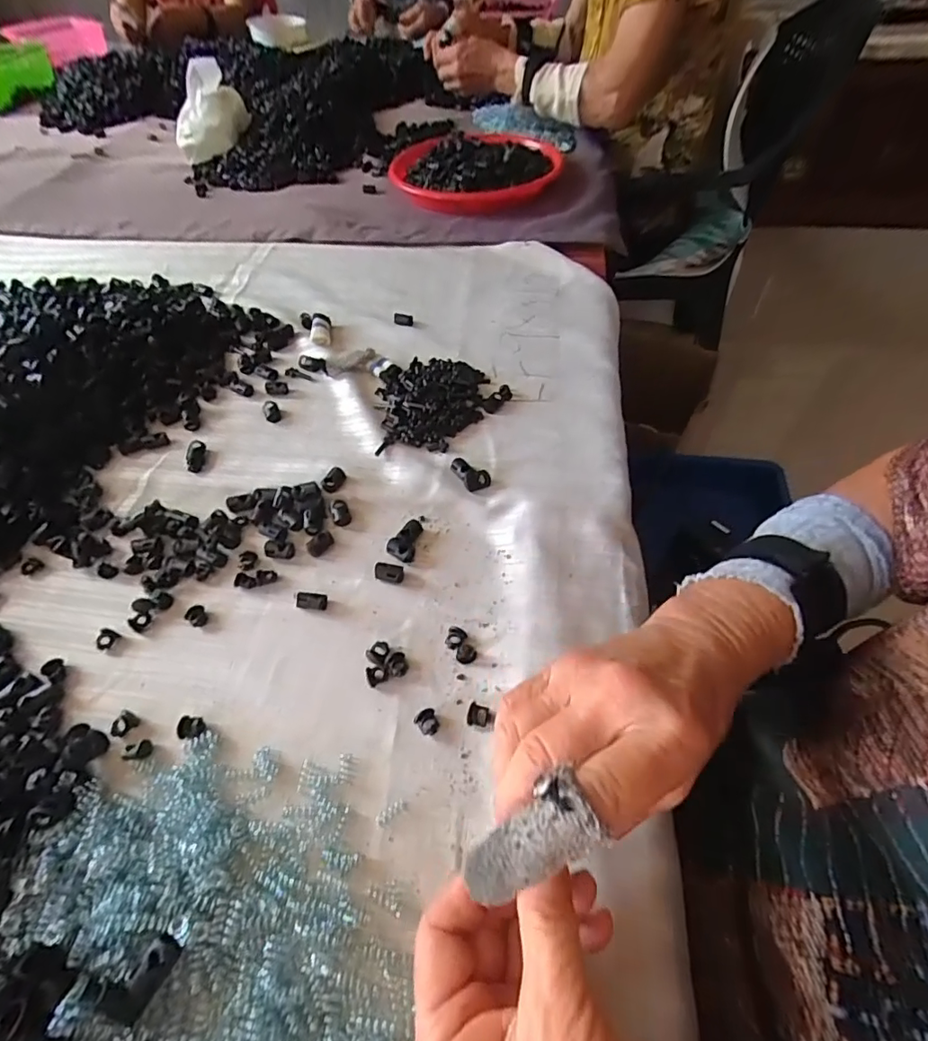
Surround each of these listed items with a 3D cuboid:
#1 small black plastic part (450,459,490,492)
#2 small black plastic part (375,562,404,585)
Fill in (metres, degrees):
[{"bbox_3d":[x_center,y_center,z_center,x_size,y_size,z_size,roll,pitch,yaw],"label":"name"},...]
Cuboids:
[{"bbox_3d":[0.005,-0.037,0.398,0.019,0.009,0.033,-35,60,-22],"label":"small black plastic part"},{"bbox_3d":[-0.053,0.036,0.357,0.020,0.007,0.014,8,54,8],"label":"small black plastic part"}]

